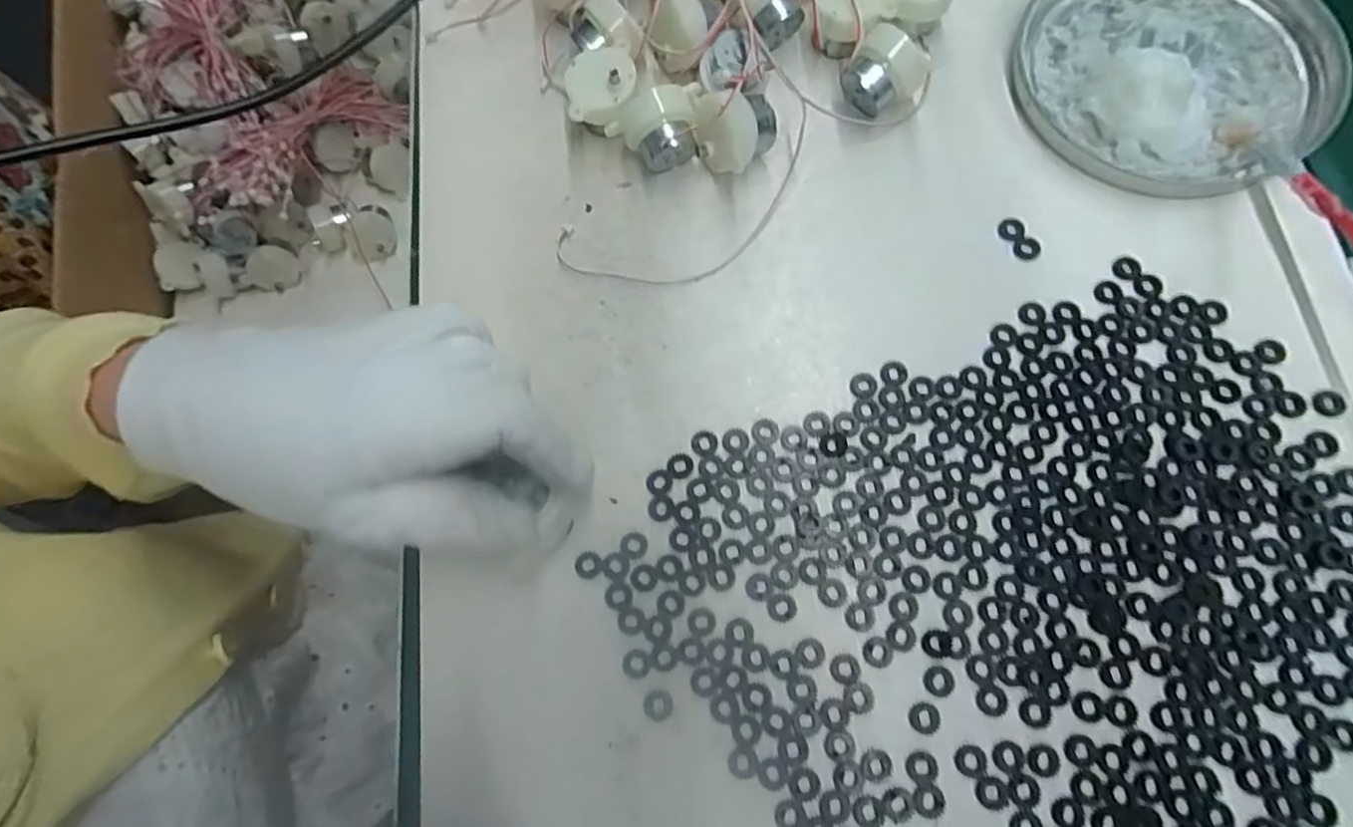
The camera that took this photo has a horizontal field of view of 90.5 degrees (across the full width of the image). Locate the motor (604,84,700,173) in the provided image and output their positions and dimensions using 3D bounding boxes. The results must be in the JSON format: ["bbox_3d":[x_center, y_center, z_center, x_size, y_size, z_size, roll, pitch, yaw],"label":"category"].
[{"bbox_3d":[-0.007,-0.123,0.295,0.040,0.035,0.027,-19,72,-2],"label":"motor"}]

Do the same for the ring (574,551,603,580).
[{"bbox_3d":[-0.034,0.058,0.255,0.010,0.004,0.010,-1,73,4],"label":"ring"}]

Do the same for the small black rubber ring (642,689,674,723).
[{"bbox_3d":[-0.007,0.104,0.239,0.011,0.004,0.010,-1,73,4],"label":"small black rubber ring"}]

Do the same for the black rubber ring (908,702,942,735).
[{"bbox_3d":[0.086,0.105,0.231,0.010,0.004,0.010,-1,73,4],"label":"black rubber ring"}]

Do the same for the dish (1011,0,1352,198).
[{"bbox_3d":[0.224,-0.159,0.297,0.135,0.025,0.125,-1,73,4],"label":"dish"}]

